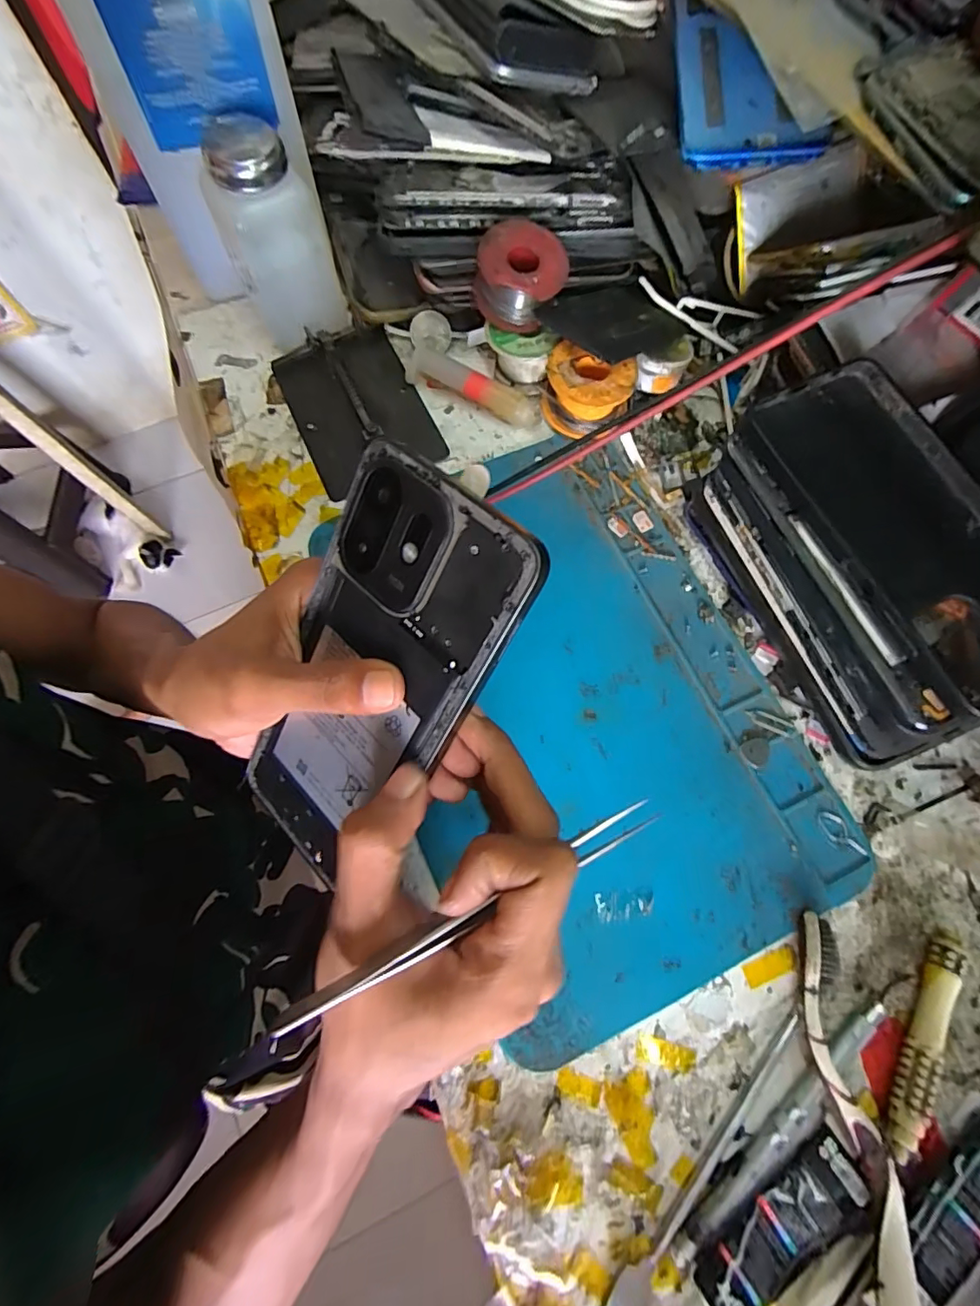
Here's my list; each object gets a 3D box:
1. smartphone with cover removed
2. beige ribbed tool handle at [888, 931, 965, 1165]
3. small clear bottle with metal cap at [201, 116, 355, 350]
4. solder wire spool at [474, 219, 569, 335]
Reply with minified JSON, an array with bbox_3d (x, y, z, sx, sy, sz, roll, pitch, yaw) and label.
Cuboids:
[{"bbox_3d":[-0.045,0.015,0.185,0.073,0.004,0.159,39,117,20],"label":"smartphone with cover removed"},{"bbox_3d":[0.187,0.167,0.227,0.010,0.014,0.090,28,73,9],"label":"beige ribbed tool handle"},{"bbox_3d":[-0.127,-0.243,0.317,0.055,0.101,0.049,-22,73,-8],"label":"small clear bottle with metal cap"},{"bbox_3d":[0.019,-0.229,0.319,0.051,0.026,0.051,0,87,-2],"label":"solder wire spool"}]

